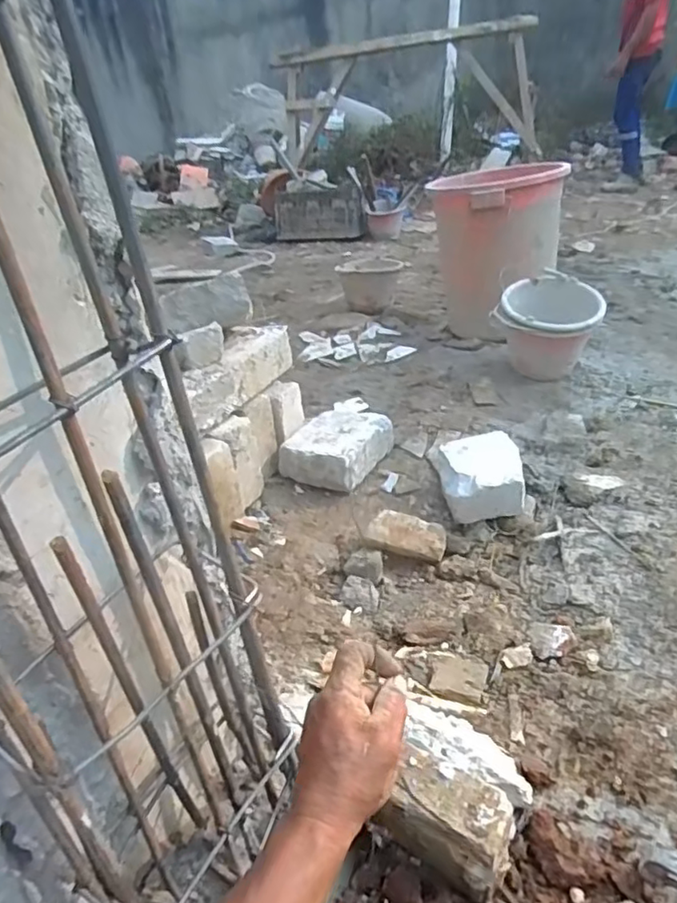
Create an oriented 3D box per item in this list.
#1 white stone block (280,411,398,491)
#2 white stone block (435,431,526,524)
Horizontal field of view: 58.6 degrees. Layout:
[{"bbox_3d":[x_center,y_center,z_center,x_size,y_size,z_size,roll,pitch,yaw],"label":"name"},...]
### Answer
[{"bbox_3d":[-0.004,-0.003,1.530,0.206,0.117,0.280,13,36,32],"label":"white stone block"},{"bbox_3d":[0.319,0.057,1.358,0.177,0.105,0.204,-9,30,0],"label":"white stone block"}]

